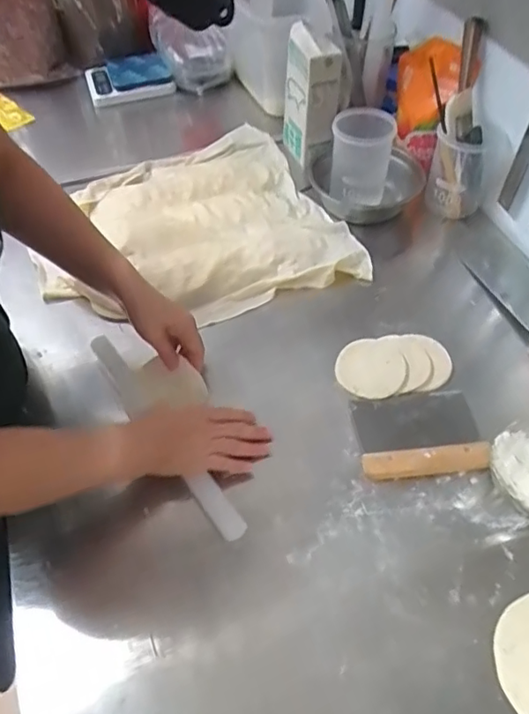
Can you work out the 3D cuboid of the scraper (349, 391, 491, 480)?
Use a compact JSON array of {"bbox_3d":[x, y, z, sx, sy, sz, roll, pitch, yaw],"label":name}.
[{"bbox_3d":[0.187,0.092,0.682,0.148,0.021,0.109,-5,51,-4],"label":"scraper"}]

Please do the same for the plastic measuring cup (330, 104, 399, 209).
[{"bbox_3d":[0.156,-0.321,0.914,0.093,0.146,0.095,0,51,0],"label":"plastic measuring cup"}]

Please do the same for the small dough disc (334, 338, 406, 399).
[{"bbox_3d":[0.137,0.015,0.734,0.085,0.011,0.084,-1,66,3],"label":"small dough disc"}]

